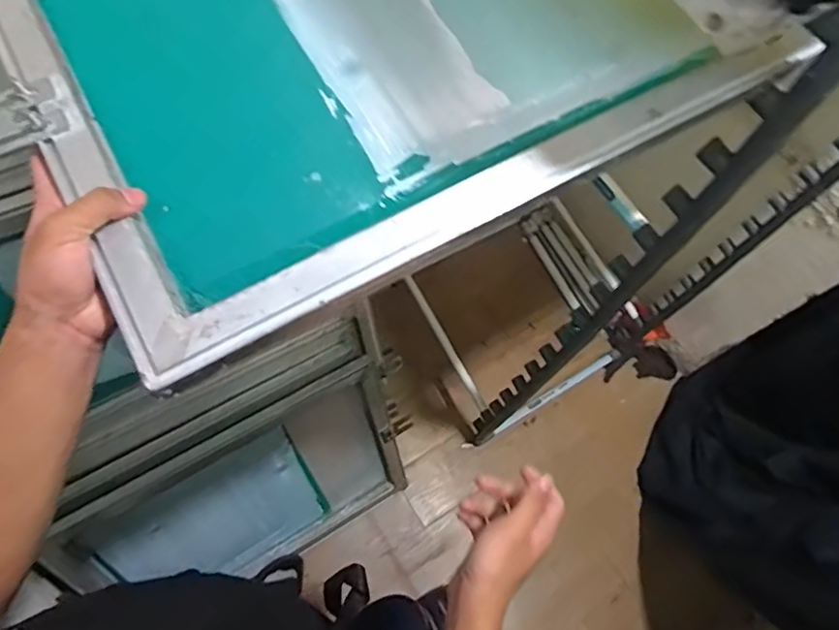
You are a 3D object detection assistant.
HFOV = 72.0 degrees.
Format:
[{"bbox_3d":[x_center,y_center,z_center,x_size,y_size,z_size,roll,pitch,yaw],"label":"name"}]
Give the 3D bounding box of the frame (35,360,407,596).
[{"bbox_3d":[-0.335,0.409,1.245,0.648,0.504,0.039,-28,45,-19],"label":"frame"}]

